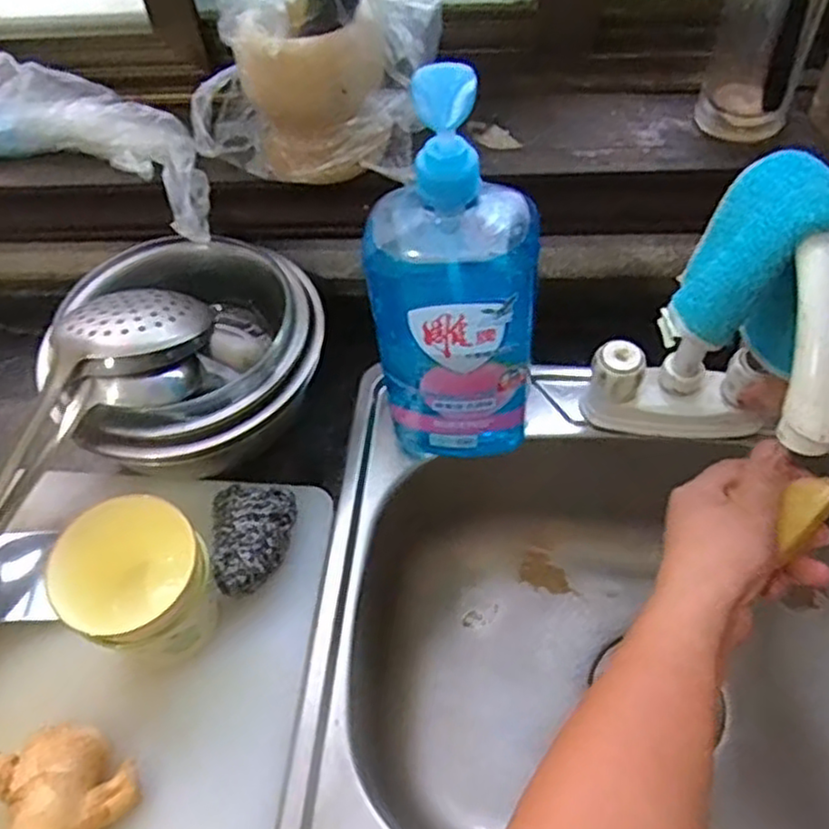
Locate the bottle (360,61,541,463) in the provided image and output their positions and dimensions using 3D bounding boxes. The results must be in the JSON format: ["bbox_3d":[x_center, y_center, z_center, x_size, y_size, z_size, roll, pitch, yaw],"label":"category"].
[{"bbox_3d":[0.025,-0.074,0.473,0.109,0.288,0.072,-5,54,0],"label":"bottle"}]

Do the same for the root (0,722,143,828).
[{"bbox_3d":[-0.201,0.236,0.410,0.080,0.041,0.110,-14,55,-6],"label":"root"}]

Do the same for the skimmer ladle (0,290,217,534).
[{"bbox_3d":[-0.272,0.060,0.483,0.081,0.058,0.374,24,73,20],"label":"skimmer ladle"}]

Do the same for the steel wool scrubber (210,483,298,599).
[{"bbox_3d":[-0.112,0.082,0.505,0.055,0.020,0.082,-12,55,-5],"label":"steel wool scrubber"}]

